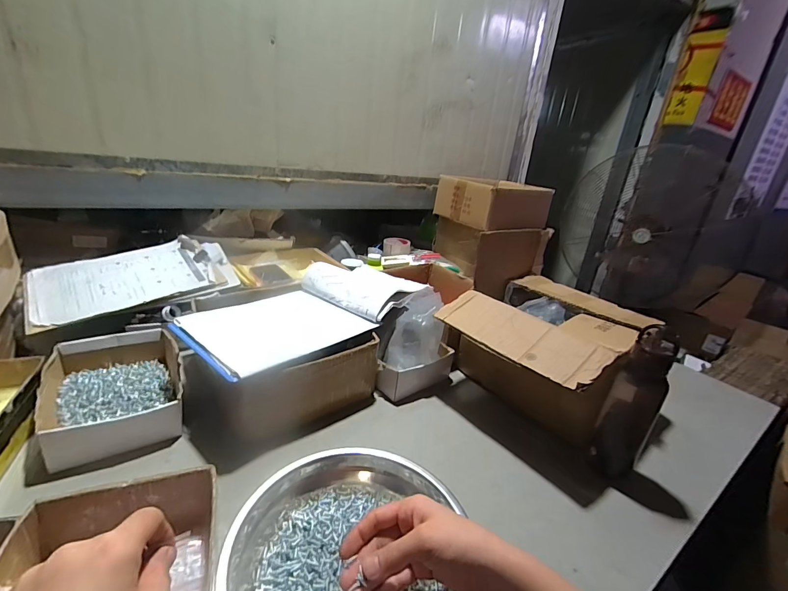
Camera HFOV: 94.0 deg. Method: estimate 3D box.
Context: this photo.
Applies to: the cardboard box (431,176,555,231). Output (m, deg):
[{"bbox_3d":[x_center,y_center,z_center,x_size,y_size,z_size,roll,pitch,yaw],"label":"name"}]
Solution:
[{"bbox_3d":[0.334,-0.307,1.219,0.299,0.123,0.250,-8,26,-31],"label":"cardboard box"}]

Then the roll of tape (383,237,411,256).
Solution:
[{"bbox_3d":[0.008,-0.158,1.205,0.091,0.042,0.093,8,22,2],"label":"roll of tape"}]

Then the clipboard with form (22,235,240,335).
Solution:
[{"bbox_3d":[-0.539,-0.044,0.775,0.353,0.021,0.229,-18,44,-33],"label":"clipboard with form"}]

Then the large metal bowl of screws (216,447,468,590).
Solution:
[{"bbox_3d":[-0.045,0.282,0.388,0.250,0.066,0.235,-1,24,-19],"label":"large metal bowl of screws"}]

